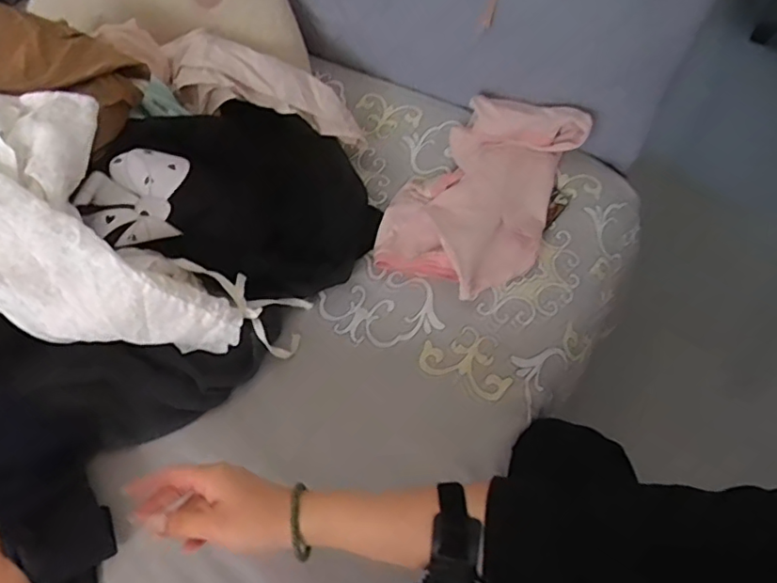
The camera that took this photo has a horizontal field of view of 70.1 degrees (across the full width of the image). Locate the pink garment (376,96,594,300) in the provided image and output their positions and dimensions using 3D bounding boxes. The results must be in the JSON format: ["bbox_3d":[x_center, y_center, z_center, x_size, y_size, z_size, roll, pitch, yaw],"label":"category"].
[{"bbox_3d":[0.121,-0.136,0.711,0.187,0.089,0.286,24,59,14],"label":"pink garment"}]

